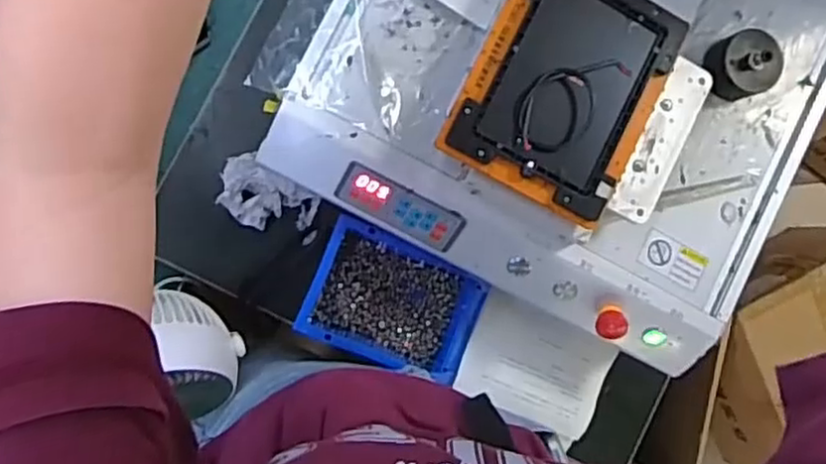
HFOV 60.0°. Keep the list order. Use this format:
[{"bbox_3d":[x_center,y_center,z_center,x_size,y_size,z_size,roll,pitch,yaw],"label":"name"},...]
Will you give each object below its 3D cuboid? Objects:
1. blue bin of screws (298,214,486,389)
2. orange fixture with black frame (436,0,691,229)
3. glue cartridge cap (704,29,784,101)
[{"bbox_3d":[-0.018,0.075,0.726,0.178,0.075,0.118,26,85,-9],"label":"blue bin of screws"},{"bbox_3d":[0.129,-0.124,0.592,0.152,0.019,0.198,27,85,-9],"label":"orange fixture with black frame"},{"bbox_3d":[0.296,-0.151,0.651,0.055,0.052,0.054,0,89,-10],"label":"glue cartridge cap"}]

